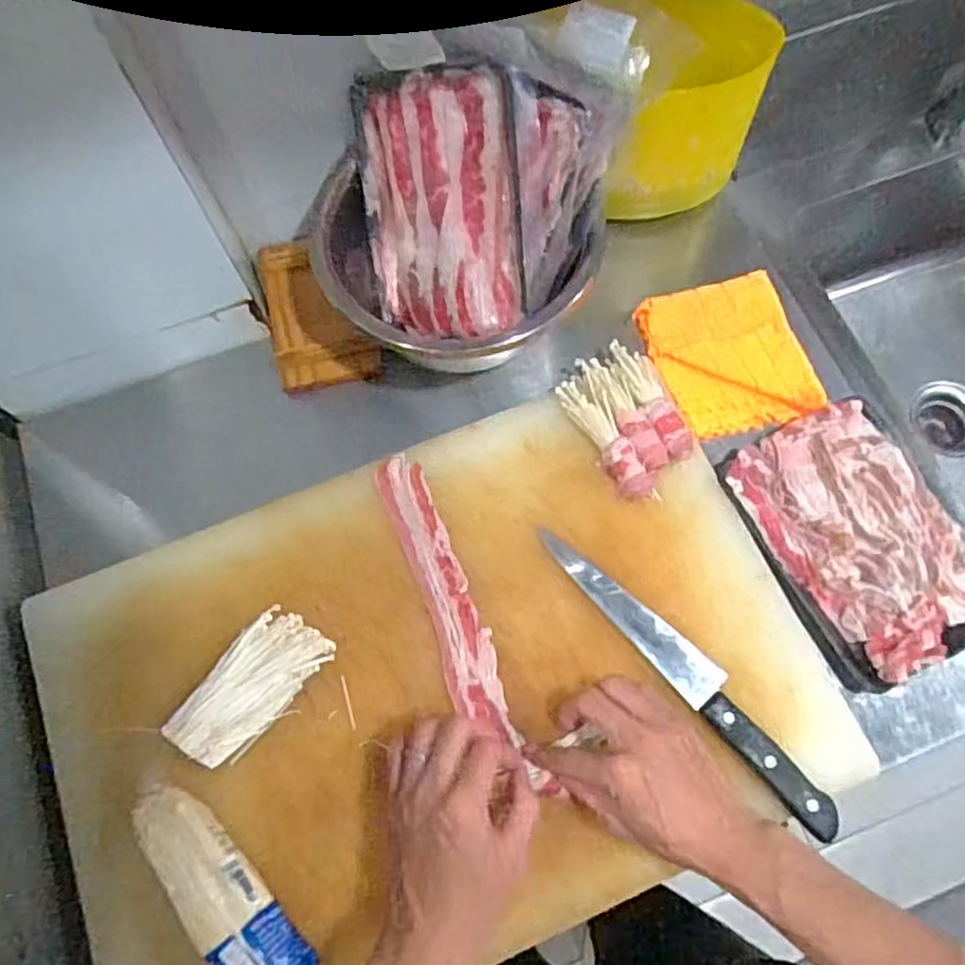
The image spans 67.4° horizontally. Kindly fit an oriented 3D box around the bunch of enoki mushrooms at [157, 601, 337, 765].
[{"bbox_3d":[-0.183,0.156,0.567,0.066,0.042,0.125,39,75,15],"label":"bunch of enoki mushrooms"}]

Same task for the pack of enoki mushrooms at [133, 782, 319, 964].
[{"bbox_3d":[-0.187,0.293,0.520,0.051,0.033,0.175,-40,73,-12],"label":"pack of enoki mushrooms"}]

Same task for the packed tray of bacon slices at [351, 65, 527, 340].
[{"bbox_3d":[-0.042,-0.234,0.628,0.156,0.211,0.022,7,28,28],"label":"packed tray of bacon slices"}]

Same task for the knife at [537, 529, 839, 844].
[{"bbox_3d":[0.161,0.146,0.572,0.035,0.019,0.301,-39,73,-12],"label":"knife"}]

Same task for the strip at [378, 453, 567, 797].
[{"bbox_3d":[-0.025,0.109,0.594,0.047,0.007,0.296,-22,71,-8],"label":"strip"}]

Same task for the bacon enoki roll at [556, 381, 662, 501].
[{"bbox_3d":[0.108,-0.038,0.636,0.027,0.023,0.128,-28,71,-8],"label":"bacon enoki roll"}]

